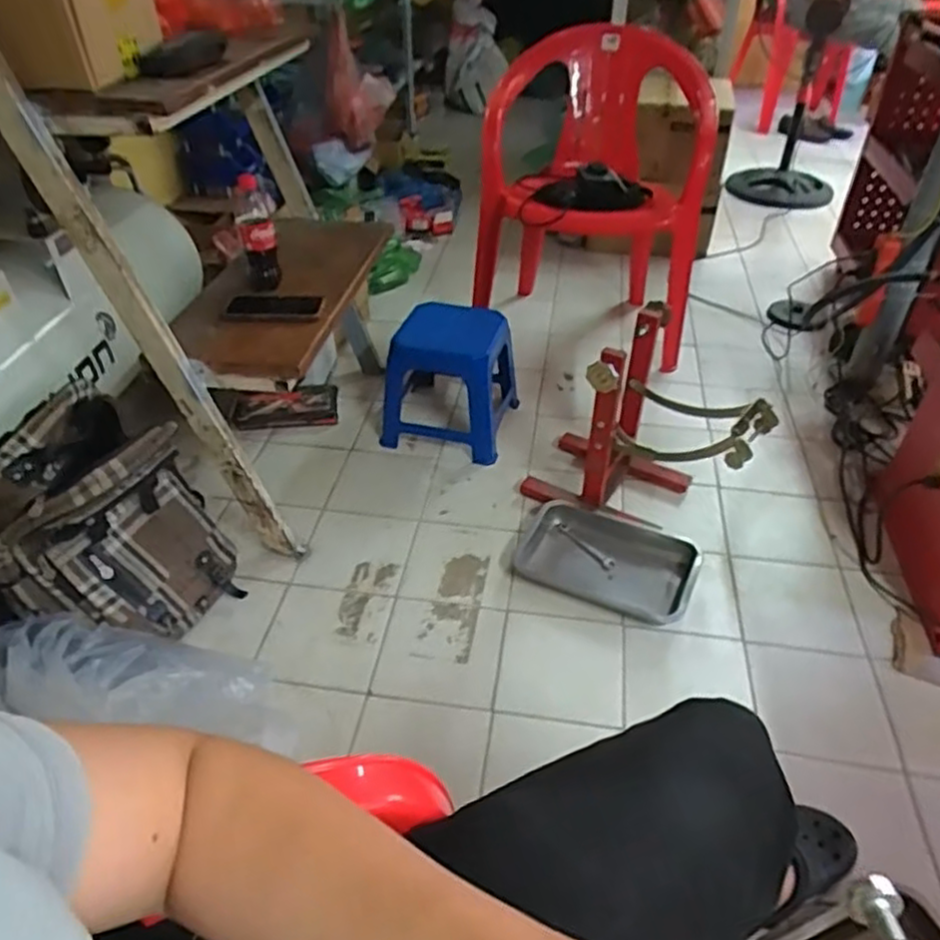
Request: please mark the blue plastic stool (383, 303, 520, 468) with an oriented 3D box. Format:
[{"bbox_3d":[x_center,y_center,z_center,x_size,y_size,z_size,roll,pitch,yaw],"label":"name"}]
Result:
[{"bbox_3d":[-0.044,-0.202,1.573,0.256,0.254,0.230,10,41,12],"label":"blue plastic stool"}]

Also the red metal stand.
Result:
[{"bbox_3d":[0.325,-0.076,1.337,0.407,0.372,0.236,19,44,21],"label":"red metal stand"}]

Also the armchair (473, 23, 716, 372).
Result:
[{"bbox_3d":[0.314,-0.653,1.773,0.501,0.662,0.499,11,41,13],"label":"armchair"}]

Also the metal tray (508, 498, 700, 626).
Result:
[{"bbox_3d":[0.248,0.167,1.327,0.321,0.042,0.216,12,42,14],"label":"metal tray"}]

